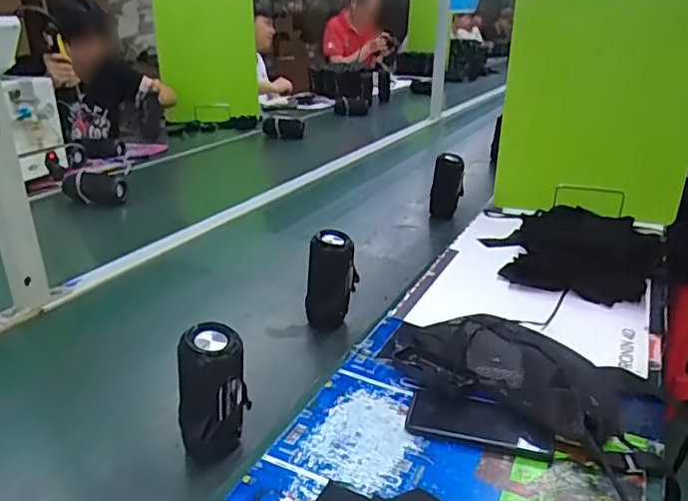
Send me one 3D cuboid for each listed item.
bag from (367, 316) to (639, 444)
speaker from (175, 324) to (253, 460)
[{"bbox_3d":[0.203,0.146,0.739,0.323,0.072,0.161,13,25,26],"label":"bag"},{"bbox_3d":[-0.139,0.152,0.599,0.070,0.141,0.051,-18,29,-39],"label":"speaker"}]

